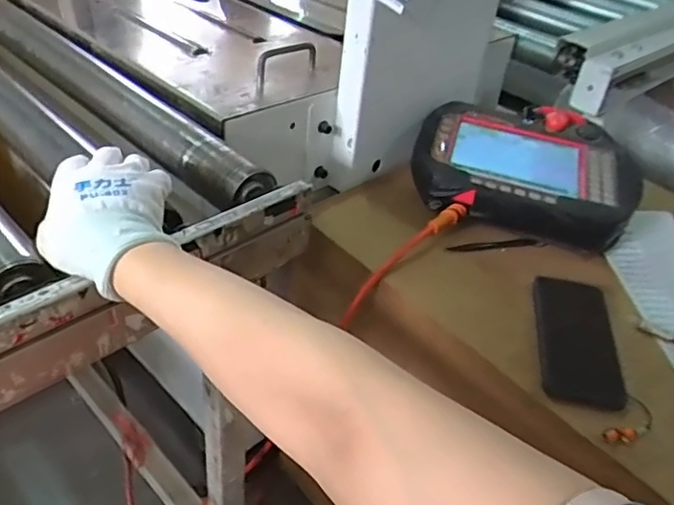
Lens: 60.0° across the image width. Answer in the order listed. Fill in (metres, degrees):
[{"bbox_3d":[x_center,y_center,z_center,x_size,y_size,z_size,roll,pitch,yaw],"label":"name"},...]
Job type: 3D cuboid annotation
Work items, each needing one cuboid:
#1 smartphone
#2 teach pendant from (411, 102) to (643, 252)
[{"bbox_3d":[0.247,0.086,0.606,0.082,0.014,0.161,10,48,4],"label":"smartphone"},{"bbox_3d":[0.244,-0.103,0.765,0.286,0.089,0.202,10,38,3],"label":"teach pendant"}]

